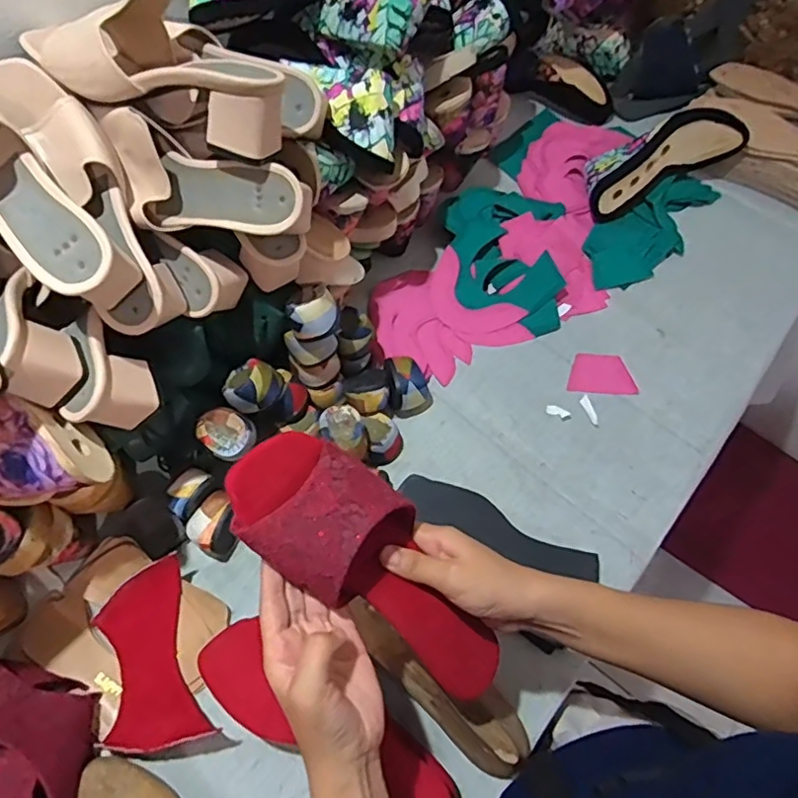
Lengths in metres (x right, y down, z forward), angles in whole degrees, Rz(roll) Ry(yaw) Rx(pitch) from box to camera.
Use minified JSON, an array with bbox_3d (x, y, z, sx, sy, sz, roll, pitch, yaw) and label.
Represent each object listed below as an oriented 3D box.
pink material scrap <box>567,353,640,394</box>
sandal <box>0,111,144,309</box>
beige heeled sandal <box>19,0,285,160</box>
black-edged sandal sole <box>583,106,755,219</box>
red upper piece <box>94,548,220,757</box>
[{"bbox_3d":[0.246,-0.032,0.718,0.077,0.004,0.055,4,59,7],"label":"pink material scrap"},{"bbox_3d":[-0.305,-0.160,0.442,0.238,0.084,0.083,40,68,0],"label":"sandal"},{"bbox_3d":[-0.194,-0.262,0.477,0.208,0.073,0.106,34,68,16],"label":"beige heeled sandal"},{"bbox_3d":[0.357,-0.332,0.814,0.229,0.082,0.077,-30,30,-5],"label":"black-edged sandal sole"},{"bbox_3d":[-0.236,0.242,0.557,0.089,0.031,0.161,-16,64,-8],"label":"red upper piece"}]

